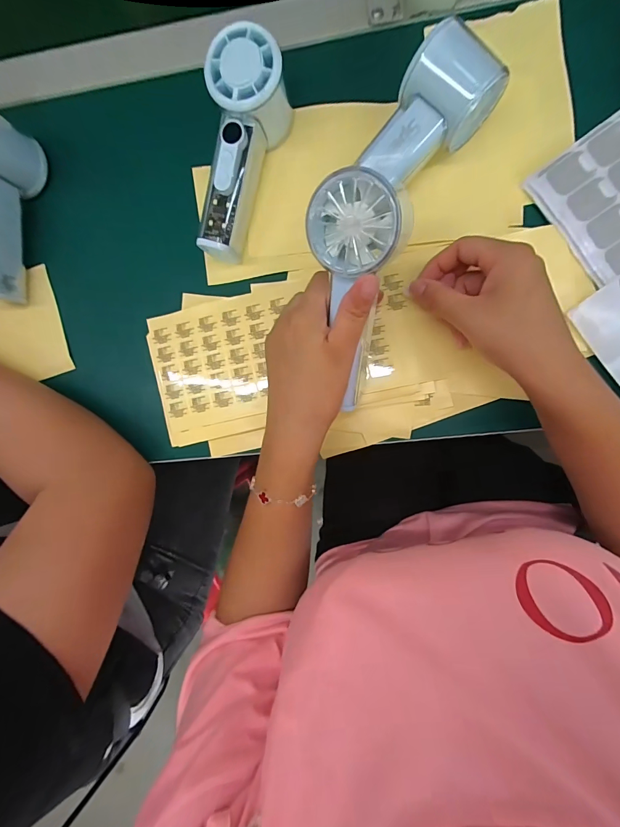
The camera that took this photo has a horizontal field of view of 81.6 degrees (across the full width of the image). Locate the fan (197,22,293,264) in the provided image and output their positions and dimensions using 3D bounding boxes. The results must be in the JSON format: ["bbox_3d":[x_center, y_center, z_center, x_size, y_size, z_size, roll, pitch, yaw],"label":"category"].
[{"bbox_3d":[-0.052,-0.202,0.289,0.052,0.060,0.149,8,92,6],"label":"fan"}]

